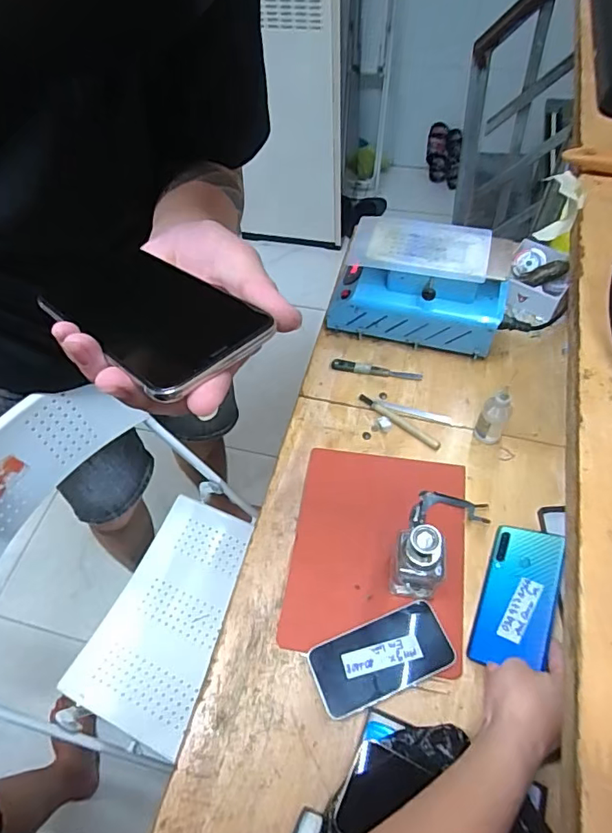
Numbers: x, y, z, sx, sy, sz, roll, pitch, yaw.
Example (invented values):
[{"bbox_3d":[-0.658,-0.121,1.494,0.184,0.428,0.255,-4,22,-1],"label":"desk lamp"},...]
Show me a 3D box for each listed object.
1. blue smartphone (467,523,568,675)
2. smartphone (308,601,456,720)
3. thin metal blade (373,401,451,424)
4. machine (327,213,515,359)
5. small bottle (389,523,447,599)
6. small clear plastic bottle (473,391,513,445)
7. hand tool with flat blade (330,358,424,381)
[{"bbox_3d":[0.228,0.190,0.548,0.077,0.006,0.150,2,55,38],"label":"blue smartphone"},{"bbox_3d":[0.080,0.256,0.544,0.145,0.007,0.072,-19,57,-11],"label":"smartphone"},{"bbox_3d":[0.151,-0.006,0.724,0.107,0.005,0.015,13,59,13],"label":"thin metal blade"},{"bbox_3d":[0.164,-0.190,0.756,0.237,0.151,0.117,11,59,12],"label":"machine"},{"bbox_3d":[0.119,0.154,0.544,0.050,0.124,0.050,8,59,10],"label":"small bottle"},{"bbox_3d":[0.239,0.003,0.650,0.034,0.096,0.028,25,63,19],"label":"small clear plastic bottle"},{"bbox_3d":[0.105,-0.068,0.763,0.135,0.010,0.016,11,59,12],"label":"hand tool with flat blade"}]

